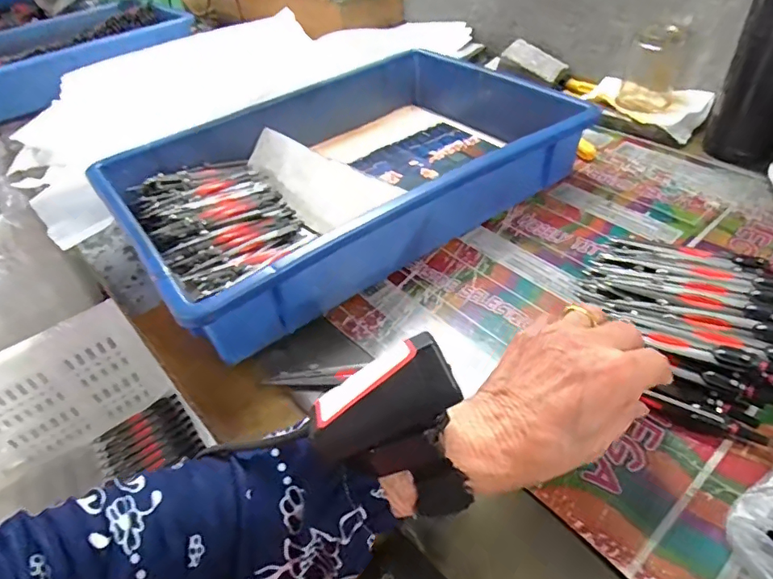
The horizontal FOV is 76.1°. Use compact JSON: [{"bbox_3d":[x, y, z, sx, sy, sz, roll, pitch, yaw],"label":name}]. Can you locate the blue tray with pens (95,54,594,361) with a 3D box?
[{"bbox_3d":[-0.036,-0.127,0.507,0.439,0.073,0.285,-30,48,-23],"label":"blue tray with pens"}]

